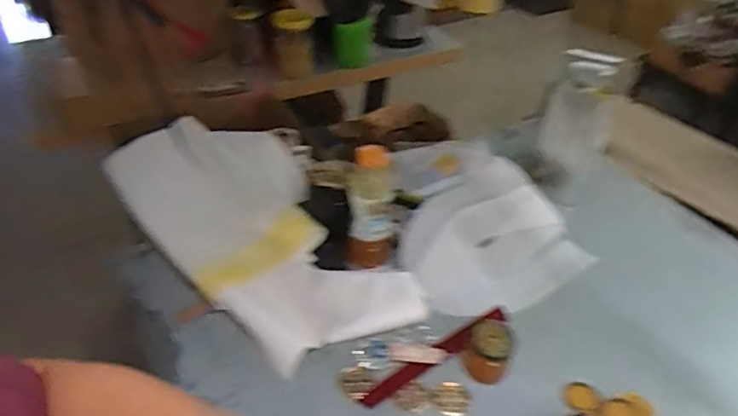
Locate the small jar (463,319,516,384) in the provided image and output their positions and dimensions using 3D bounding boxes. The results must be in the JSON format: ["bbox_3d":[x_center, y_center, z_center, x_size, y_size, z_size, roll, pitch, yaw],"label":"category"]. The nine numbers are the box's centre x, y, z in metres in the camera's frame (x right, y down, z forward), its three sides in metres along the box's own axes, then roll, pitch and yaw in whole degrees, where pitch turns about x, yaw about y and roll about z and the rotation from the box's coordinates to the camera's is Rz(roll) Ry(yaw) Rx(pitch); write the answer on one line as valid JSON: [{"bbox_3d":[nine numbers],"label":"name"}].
[{"bbox_3d":[0.159,0.192,0.728,0.059,0.061,0.057,1,40,-1],"label":"small jar"}]

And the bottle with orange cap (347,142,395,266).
[{"bbox_3d":[0.000,0.005,0.836,0.067,0.197,0.057,4,40,3],"label":"bottle with orange cap"}]

